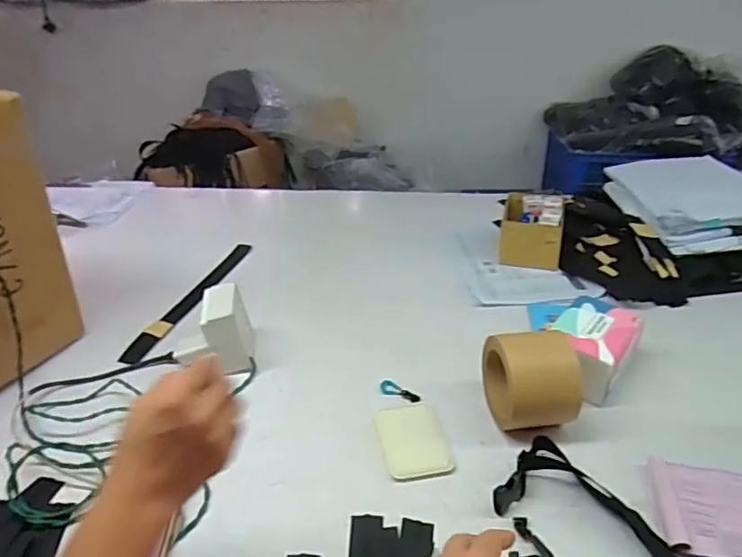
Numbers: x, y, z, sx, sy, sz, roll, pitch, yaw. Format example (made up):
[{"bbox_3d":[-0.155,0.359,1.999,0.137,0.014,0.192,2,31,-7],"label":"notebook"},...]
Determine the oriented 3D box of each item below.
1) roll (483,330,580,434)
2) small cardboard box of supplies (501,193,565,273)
[{"bbox_3d":[0.182,0.113,0.651,0.086,0.110,0.102,-2,30,-2],"label":"roll"},{"bbox_3d":[0.282,-0.084,1.012,0.101,0.088,0.142,8,31,14],"label":"small cardboard box of supplies"}]

